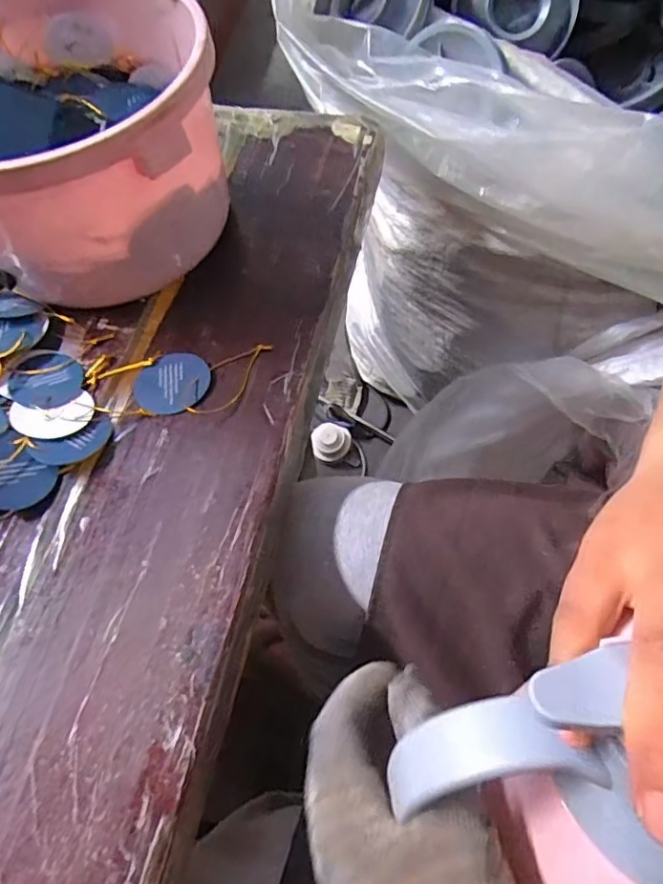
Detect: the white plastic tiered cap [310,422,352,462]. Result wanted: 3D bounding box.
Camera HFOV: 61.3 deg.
[{"bbox_3d":[0.000,-0.004,1.129,0.080,0.041,0.079,-12,63,-3],"label":"white plastic tiered cap"}]

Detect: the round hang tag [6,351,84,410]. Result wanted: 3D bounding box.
[{"bbox_3d":[-0.202,-0.044,0.394,0.056,0.010,0.047,34,69,18],"label":"round hang tag"}]

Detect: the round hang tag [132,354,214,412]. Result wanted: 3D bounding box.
[{"bbox_3d":[-0.113,-0.043,0.397,0.052,0.004,0.048,-1,63,2],"label":"round hang tag"}]

